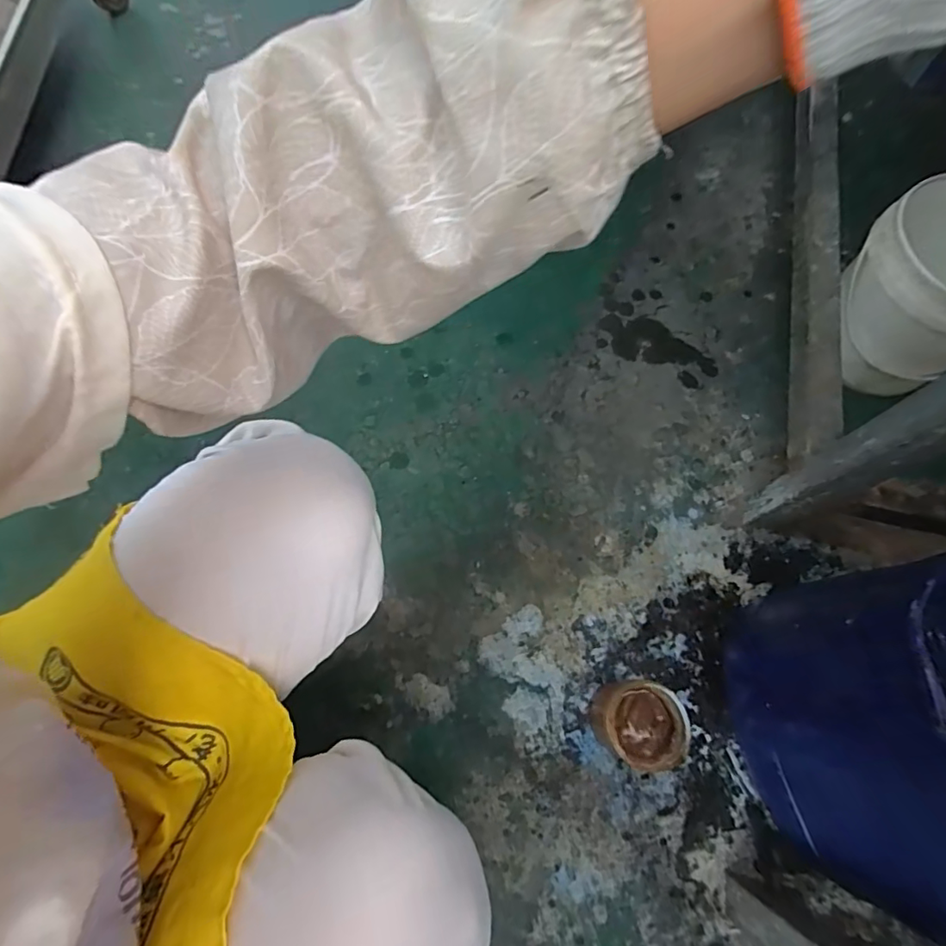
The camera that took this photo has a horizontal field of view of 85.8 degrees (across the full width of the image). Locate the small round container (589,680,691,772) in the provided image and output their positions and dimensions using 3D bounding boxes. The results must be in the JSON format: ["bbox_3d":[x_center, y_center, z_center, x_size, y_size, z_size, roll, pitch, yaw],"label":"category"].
[{"bbox_3d":[0.178,0.273,0.563,0.082,0.099,0.078,0,69,0],"label":"small round container"}]

